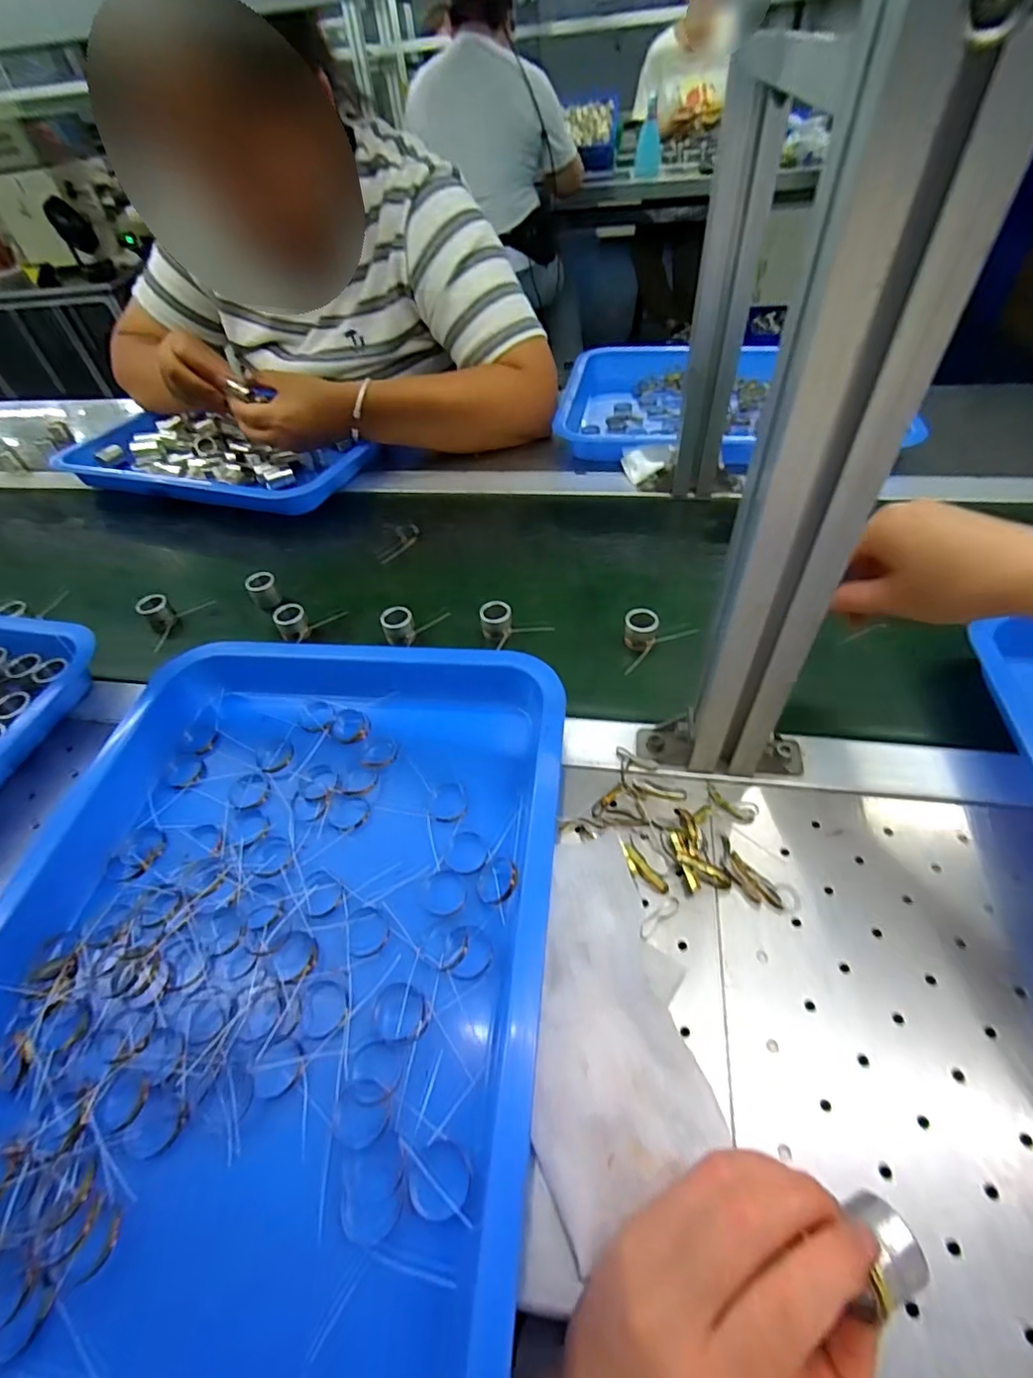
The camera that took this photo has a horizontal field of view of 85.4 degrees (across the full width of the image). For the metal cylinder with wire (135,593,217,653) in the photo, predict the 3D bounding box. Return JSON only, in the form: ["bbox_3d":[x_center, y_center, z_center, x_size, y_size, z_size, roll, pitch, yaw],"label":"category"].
[{"bbox_3d":[-0.302,-0.069,0.498,0.059,0.024,0.048,-32,53,-22],"label":"metal cylinder with wire"}]

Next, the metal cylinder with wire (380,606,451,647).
[{"bbox_3d":[-0.084,-0.055,0.465,0.053,0.020,0.026,-8,48,-3],"label":"metal cylinder with wire"}]

